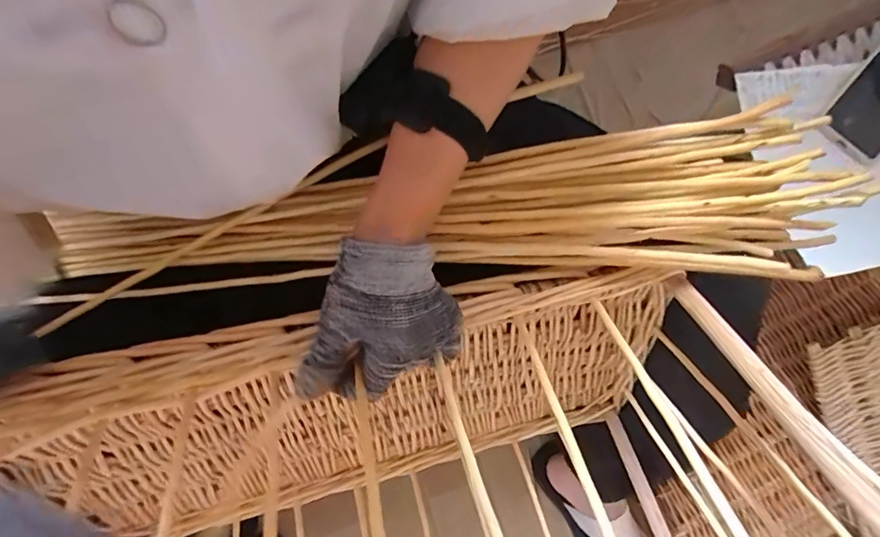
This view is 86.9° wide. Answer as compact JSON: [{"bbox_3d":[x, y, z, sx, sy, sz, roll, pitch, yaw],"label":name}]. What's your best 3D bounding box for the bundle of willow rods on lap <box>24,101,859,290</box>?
[{"bbox_3d":[0.001,-0.037,0.362,0.584,0.055,0.105,-4,79,3],"label":"bundle of willow rods on lap"}]

